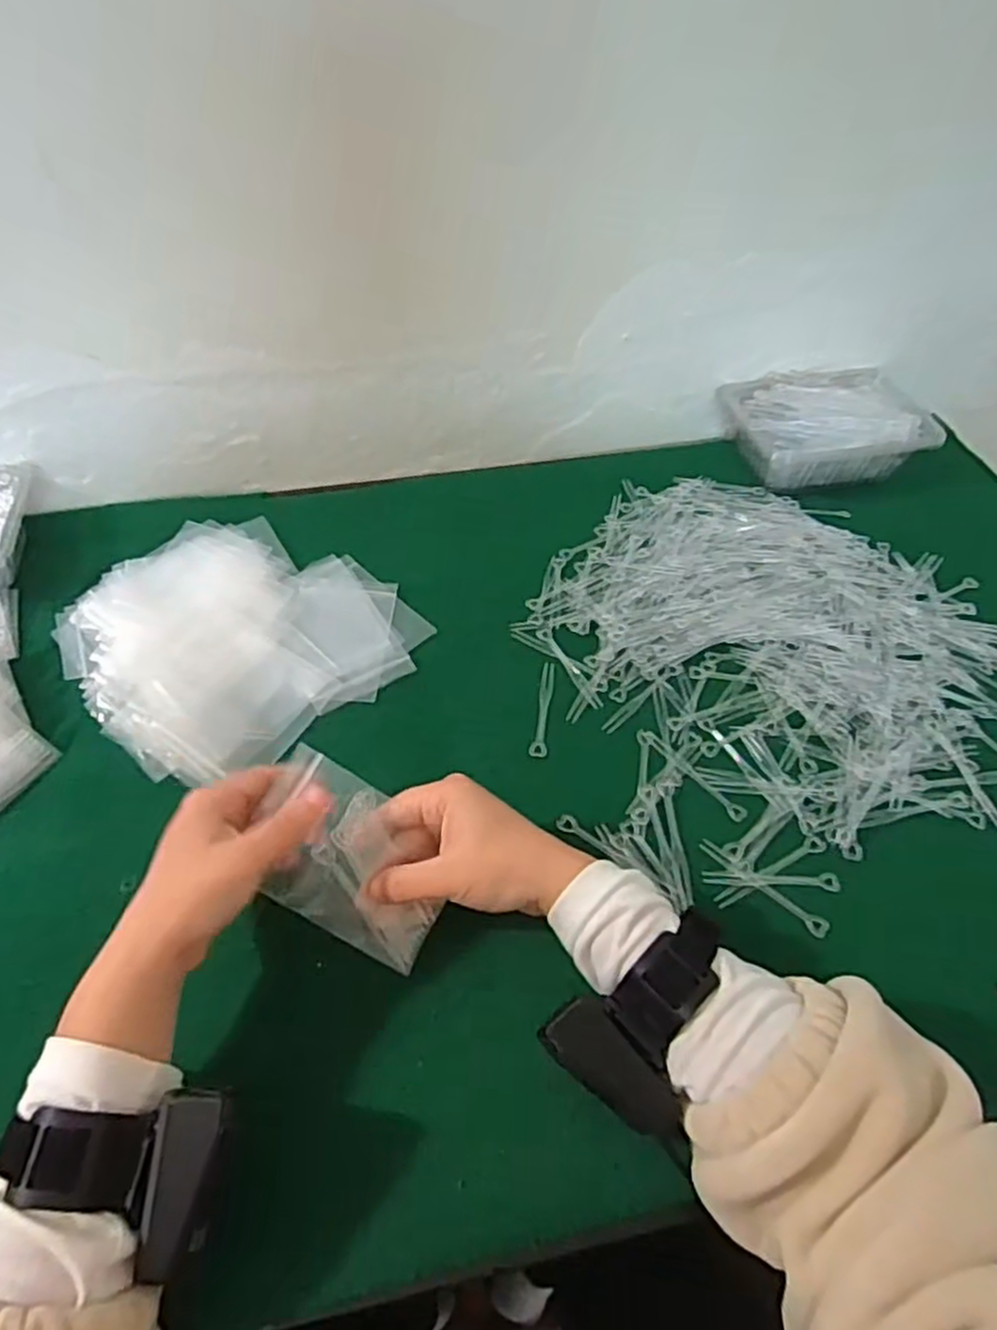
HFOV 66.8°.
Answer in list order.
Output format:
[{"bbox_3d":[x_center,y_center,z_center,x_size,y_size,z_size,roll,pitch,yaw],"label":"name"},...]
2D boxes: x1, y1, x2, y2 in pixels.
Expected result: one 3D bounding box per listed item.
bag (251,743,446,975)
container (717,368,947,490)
[{"bbox_3d":[-0.082,0.111,0.430,0.118,0.007,0.081,34,77,-9],"label":"bag"},{"bbox_3d":[0.317,-0.232,0.737,0.180,0.056,0.126,-6,52,-6],"label":"container"}]

